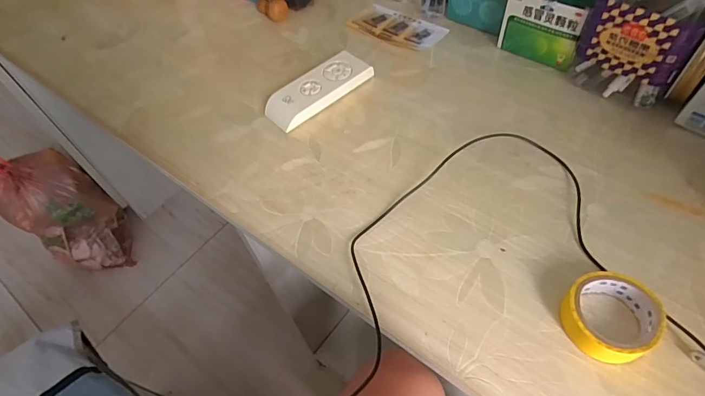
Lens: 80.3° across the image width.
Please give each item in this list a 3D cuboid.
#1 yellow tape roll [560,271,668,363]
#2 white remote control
[{"bbox_3d":[0.183,0.086,0.301,0.060,0.026,0.058,-3,54,4],"label":"yellow tape roll"},{"bbox_3d":[-0.039,-0.123,0.472,0.124,0.021,0.048,-39,60,-21],"label":"white remote control"}]

